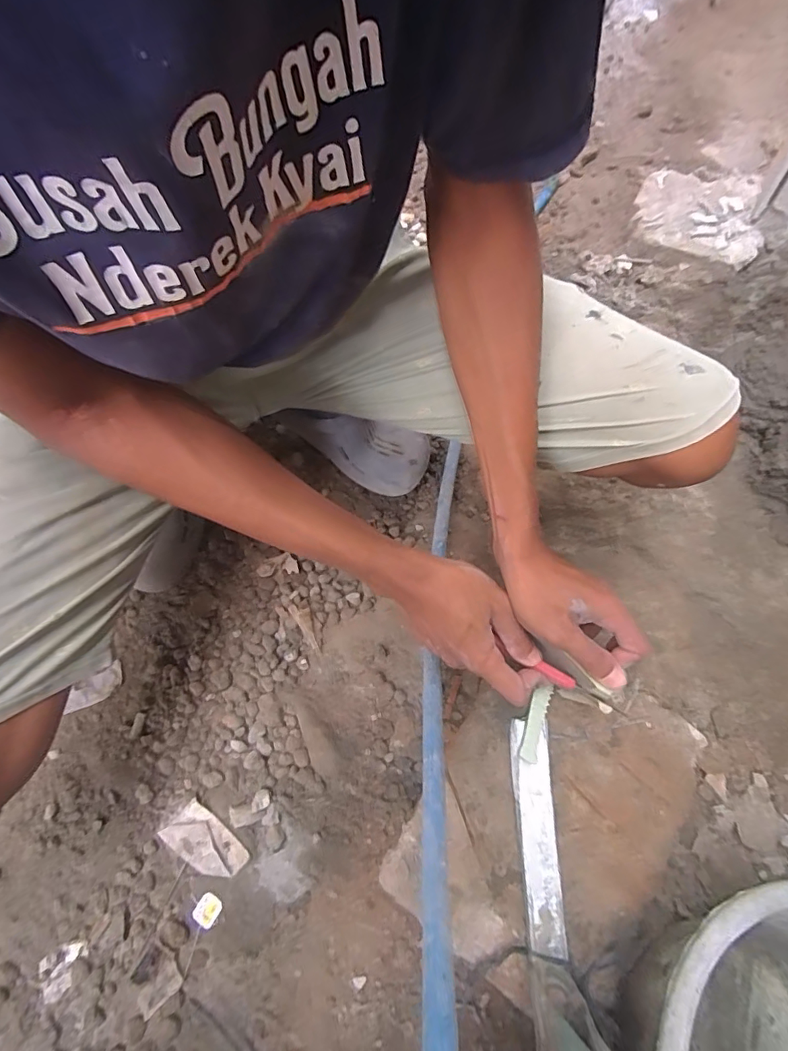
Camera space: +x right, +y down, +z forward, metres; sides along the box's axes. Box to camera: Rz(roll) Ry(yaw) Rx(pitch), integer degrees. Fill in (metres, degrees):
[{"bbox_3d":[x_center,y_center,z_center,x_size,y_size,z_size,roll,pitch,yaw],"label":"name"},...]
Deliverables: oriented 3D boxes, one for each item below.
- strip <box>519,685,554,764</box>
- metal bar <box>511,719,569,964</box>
[{"bbox_3d":[0.129,0.178,0.446,0.017,0.005,0.070,26,63,1],"label":"strip"},{"bbox_3d":[0.121,0.256,0.412,0.032,0.017,0.167,1,63,1],"label":"metal bar"}]

